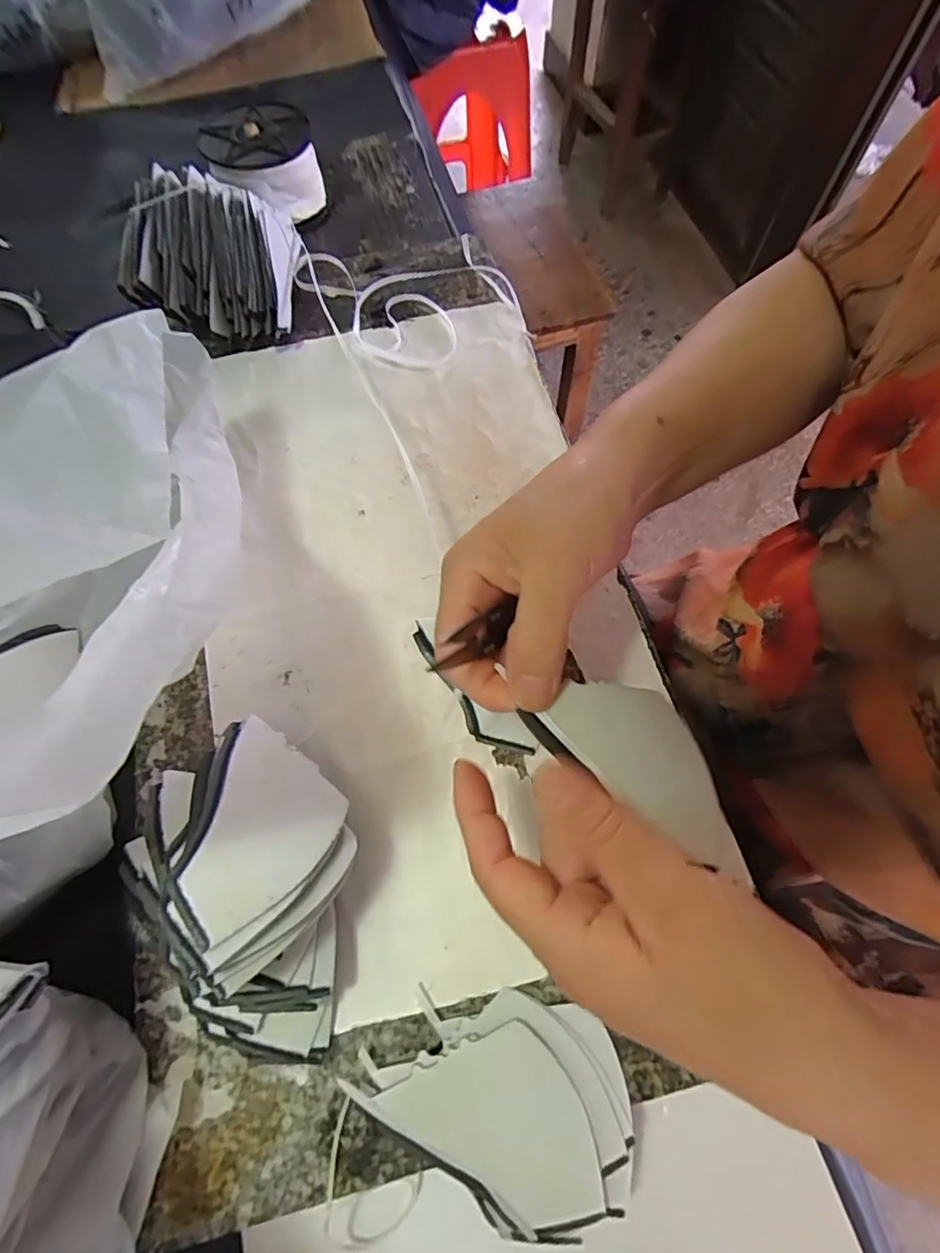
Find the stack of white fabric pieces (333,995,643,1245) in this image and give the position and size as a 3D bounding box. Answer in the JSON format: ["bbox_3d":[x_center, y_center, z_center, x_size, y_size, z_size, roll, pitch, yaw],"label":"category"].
[{"bbox_3d":[0.017,0.209,0.224,0.102,0.011,0.084,-26,68,-8],"label":"stack of white fabric pieces"}]

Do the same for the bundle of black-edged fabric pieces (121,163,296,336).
[{"bbox_3d":[-0.189,-0.270,0.404,0.113,0.082,0.092,2,67,4],"label":"bundle of black-edged fabric pieces"}]

